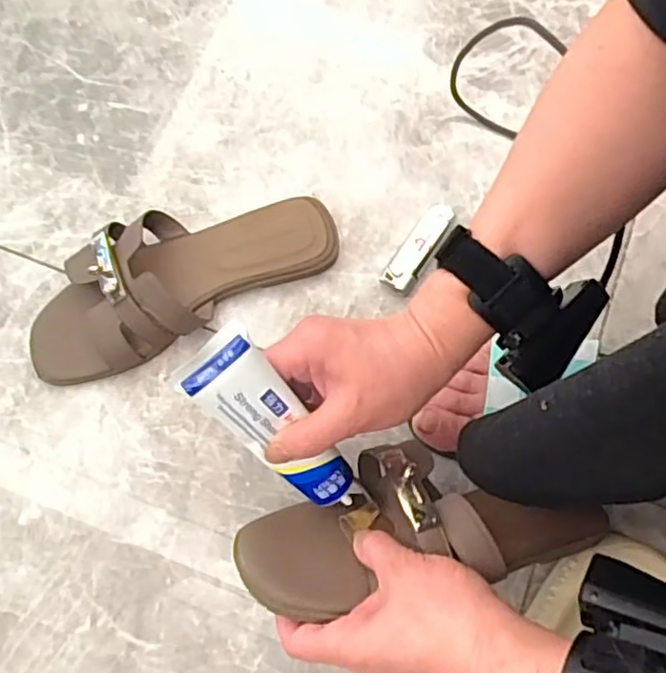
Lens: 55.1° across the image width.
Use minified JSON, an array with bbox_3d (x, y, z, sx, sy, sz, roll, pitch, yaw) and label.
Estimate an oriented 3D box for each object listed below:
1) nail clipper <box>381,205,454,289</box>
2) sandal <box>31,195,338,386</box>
[{"bbox_3d":[0.066,-0.069,0.491,0.024,0.015,0.075,33,77,9],"label":"nail clipper"},{"bbox_3d":[-0.114,-0.050,0.463,0.236,0.048,0.096,-28,76,-8],"label":"sandal"}]

